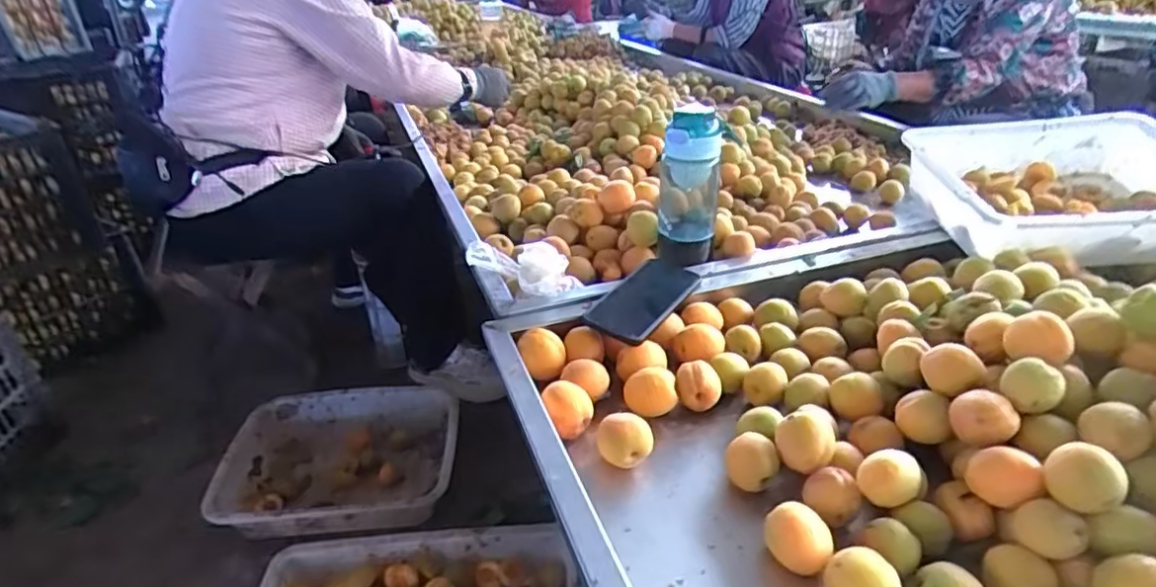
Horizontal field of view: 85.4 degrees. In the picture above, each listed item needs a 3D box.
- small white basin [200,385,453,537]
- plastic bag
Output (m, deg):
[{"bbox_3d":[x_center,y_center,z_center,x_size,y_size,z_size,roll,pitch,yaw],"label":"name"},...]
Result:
[{"bbox_3d":[-0.422,0.304,1.124,0.388,0.100,0.308,-2,30,-1],"label":"small white basin"},{"bbox_3d":[-0.065,-0.034,0.811,0.086,0.035,0.157,-26,37,-35],"label":"plastic bag"}]

